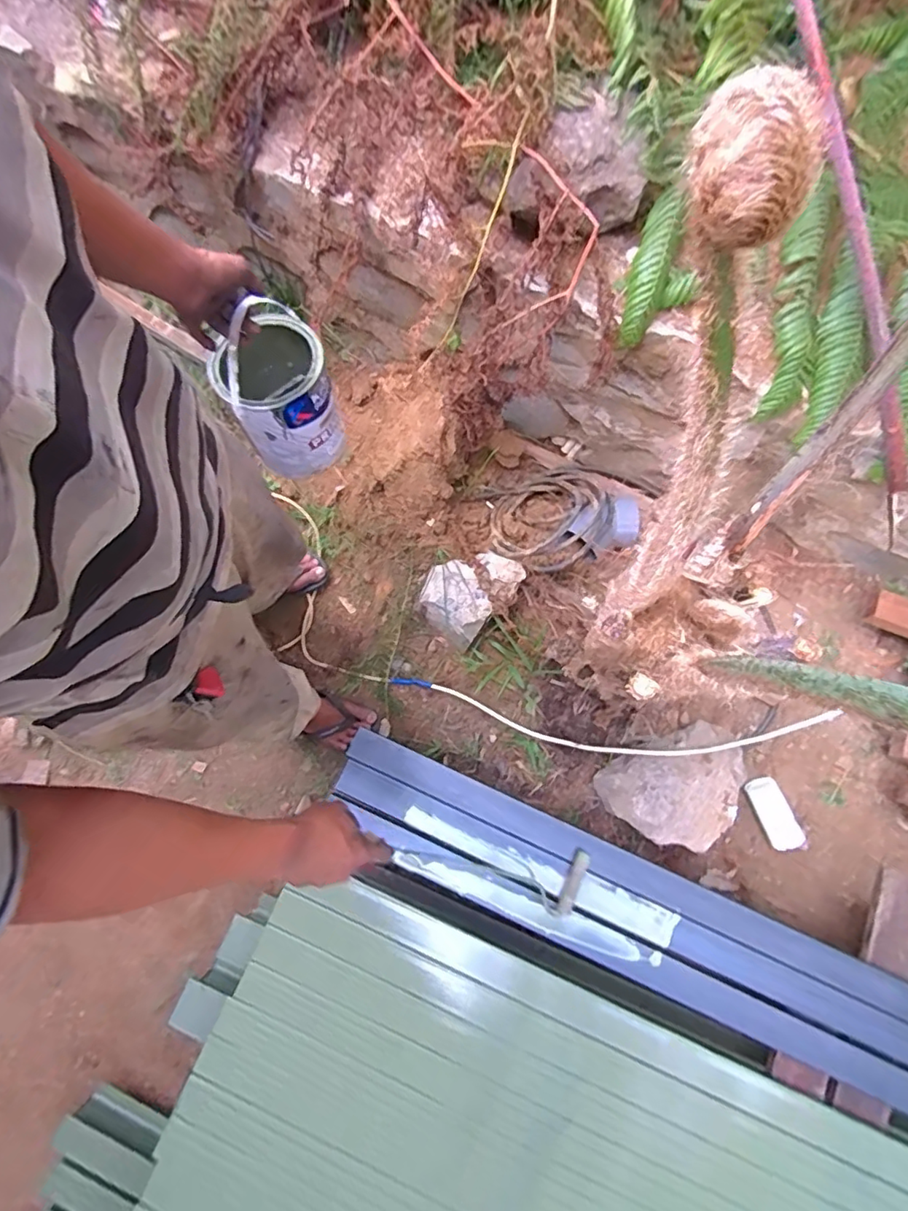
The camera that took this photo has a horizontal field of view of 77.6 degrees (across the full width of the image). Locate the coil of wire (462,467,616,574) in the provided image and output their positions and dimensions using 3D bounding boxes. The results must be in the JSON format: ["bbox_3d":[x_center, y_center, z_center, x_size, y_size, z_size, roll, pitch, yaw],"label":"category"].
[{"bbox_3d":[0.216,-0.212,1.326,0.309,0.087,0.273,-11,77,-6],"label":"coil of wire"}]

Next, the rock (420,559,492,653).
[{"bbox_3d":[0.000,-0.015,1.288,0.183,0.108,0.146,41,78,7],"label":"rock"}]

